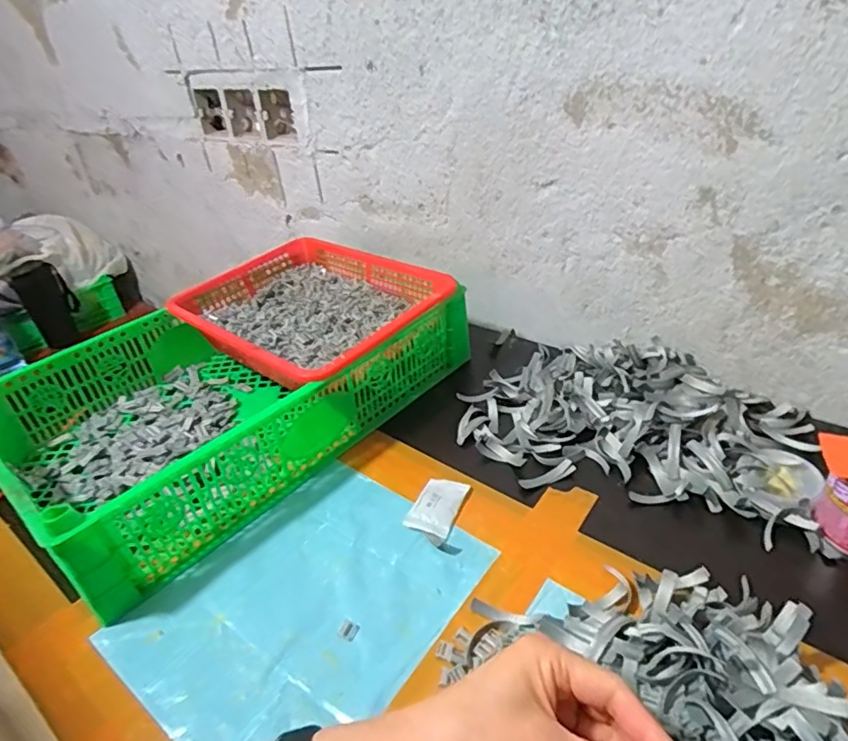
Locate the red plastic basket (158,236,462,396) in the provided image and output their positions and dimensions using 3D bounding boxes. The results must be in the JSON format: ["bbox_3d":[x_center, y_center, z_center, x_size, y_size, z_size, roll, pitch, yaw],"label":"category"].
[{"bbox_3d":[-0.133,-0.069,0.679,0.294,0.075,0.236,23,44,37],"label":"red plastic basket"}]

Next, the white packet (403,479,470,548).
[{"bbox_3d":[0.011,0.122,0.503,0.040,0.010,0.071,8,36,21],"label":"white packet"}]

